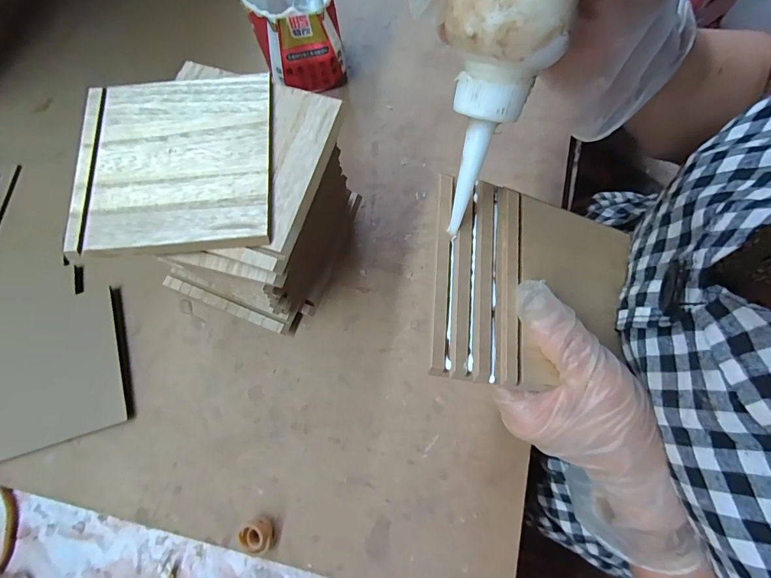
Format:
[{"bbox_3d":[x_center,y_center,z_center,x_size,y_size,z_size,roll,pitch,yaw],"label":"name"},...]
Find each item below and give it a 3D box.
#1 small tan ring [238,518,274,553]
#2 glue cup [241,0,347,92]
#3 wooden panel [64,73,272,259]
[{"bbox_3d":[-0.085,0.163,0.250,0.021,0.013,0.017,15,77,5],"label":"small tan ring"},{"bbox_3d":[-0.073,-0.216,0.311,0.064,0.078,0.068,0,76,1],"label":"glue cup"},{"bbox_3d":[-0.117,-0.070,0.209,0.106,0.005,0.104,-4,76,0],"label":"wooden panel"}]

